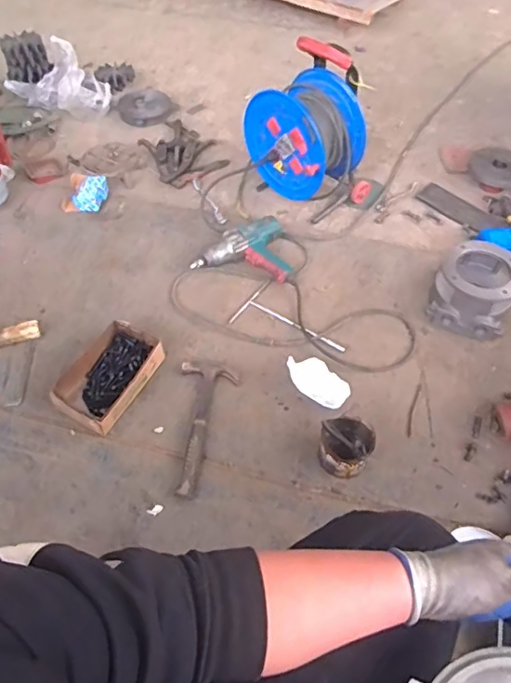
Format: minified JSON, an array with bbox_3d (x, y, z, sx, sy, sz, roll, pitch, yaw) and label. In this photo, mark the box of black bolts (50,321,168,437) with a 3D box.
[{"bbox_3d":[-0.325,0.074,1.164,0.151,0.066,0.247,22,56,17],"label":"box of black bolts"}]

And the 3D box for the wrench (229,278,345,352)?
[{"bbox_3d":[0.092,-0.043,1.293,0.275,0.015,0.155,30,58,23],"label":"wrench"}]

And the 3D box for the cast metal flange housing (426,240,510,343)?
[{"bbox_3d":[0.533,-0.137,1.274,0.182,0.138,0.224,25,57,19],"label":"cast metal flange housing"}]

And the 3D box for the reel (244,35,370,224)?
[{"bbox_3d":[0.155,-0.572,1.463,0.236,0.410,0.273,-36,60,-24],"label":"reel"}]

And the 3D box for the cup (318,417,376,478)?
[{"bbox_3d":[0.179,0.214,1.046,0.104,0.087,0.089,9,53,8],"label":"cup"}]

